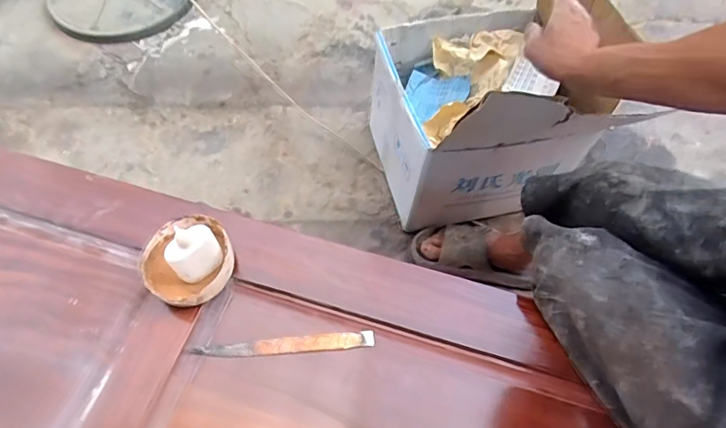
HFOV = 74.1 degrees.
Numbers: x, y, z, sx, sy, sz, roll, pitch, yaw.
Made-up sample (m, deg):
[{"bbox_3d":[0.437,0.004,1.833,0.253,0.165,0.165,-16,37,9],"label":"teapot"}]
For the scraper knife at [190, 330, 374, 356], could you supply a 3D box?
[{"bbox_3d":[-0.083,0.139,0.512,0.187,0.008,0.018,-3,61,-4],"label":"scraper knife"}]

